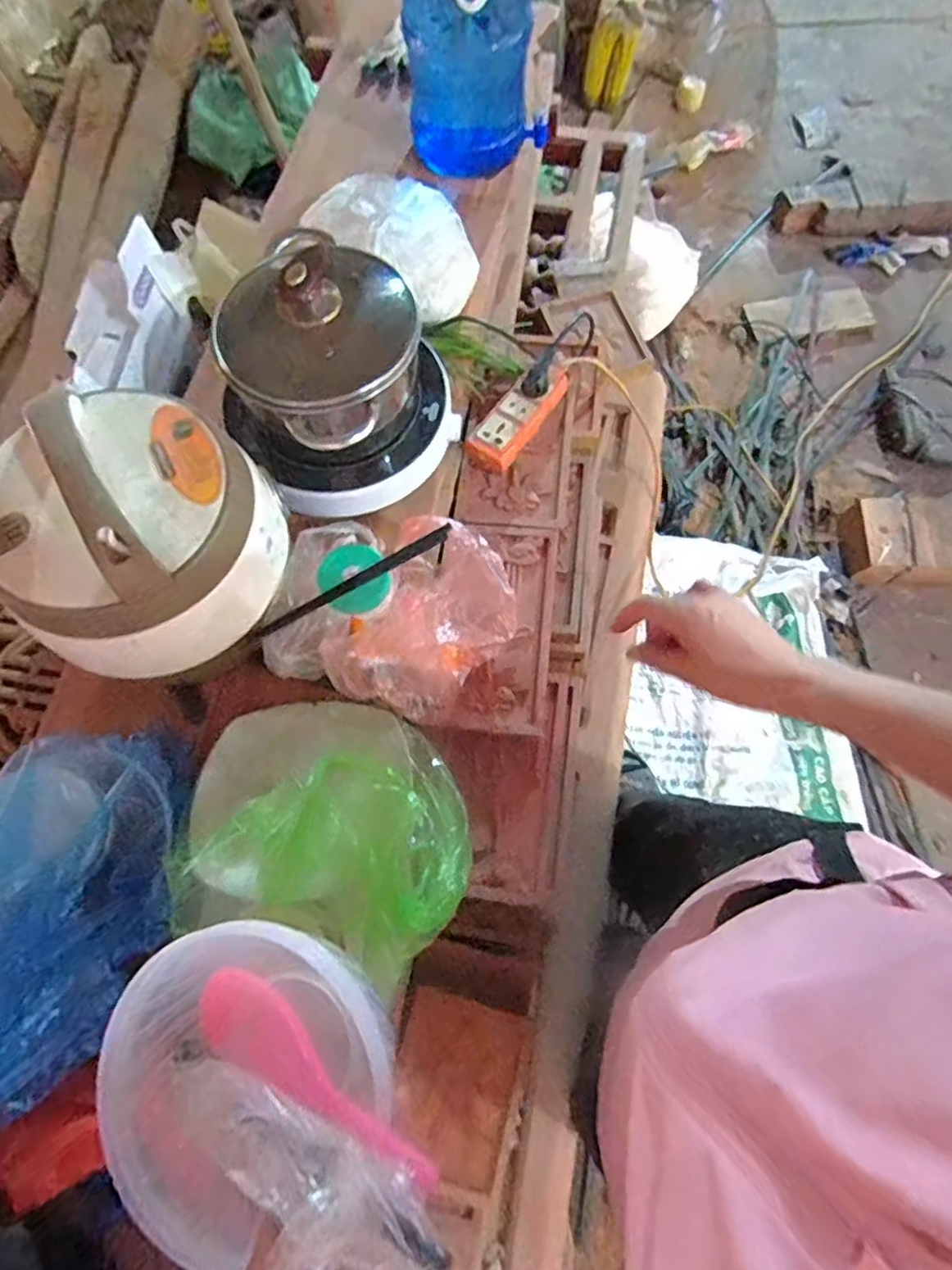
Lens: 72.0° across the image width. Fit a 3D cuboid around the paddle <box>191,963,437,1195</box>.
[{"bbox_3d":[-0.100,0.254,0.379,0.194,0.025,0.048,12,67,38],"label":"paddle"}]

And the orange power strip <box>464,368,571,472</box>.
[{"bbox_3d":[0.060,-0.279,0.814,0.059,0.027,0.175,37,74,11],"label":"orange power strip"}]

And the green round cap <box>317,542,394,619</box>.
[{"bbox_3d":[-0.121,-0.054,0.662,0.073,0.007,0.073,3,82,-18],"label":"green round cap"}]

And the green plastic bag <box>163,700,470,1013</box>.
[{"bbox_3d":[-0.140,0.178,0.601,0.273,0.096,0.238,15,71,4],"label":"green plastic bag"}]

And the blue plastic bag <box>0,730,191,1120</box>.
[{"bbox_3d":[-0.348,0.219,0.543,0.179,0.070,0.319,10,53,-26],"label":"blue plastic bag"}]

